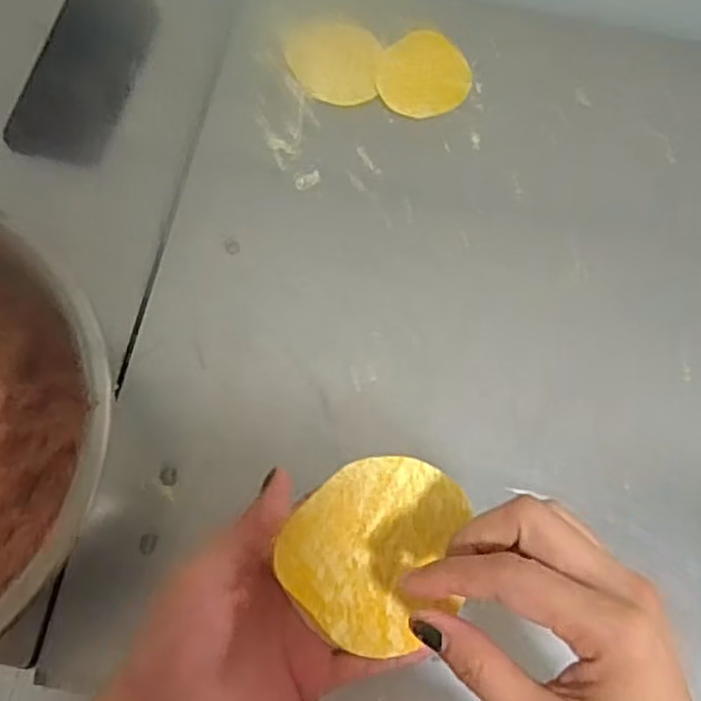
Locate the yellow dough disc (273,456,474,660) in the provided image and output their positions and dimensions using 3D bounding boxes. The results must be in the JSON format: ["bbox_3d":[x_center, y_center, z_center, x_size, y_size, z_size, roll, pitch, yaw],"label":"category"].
[{"bbox_3d":[0.014,0.087,0.310,0.082,0.012,0.071,-42,77,-15],"label":"yellow dough disc"}]

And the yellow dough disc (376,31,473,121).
[{"bbox_3d":[0.061,-0.237,0.606,0.081,0.004,0.081,1,71,-2],"label":"yellow dough disc"}]

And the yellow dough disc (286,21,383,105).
[{"bbox_3d":[-0.015,-0.249,0.607,0.079,0.004,0.084,1,71,-2],"label":"yellow dough disc"}]

